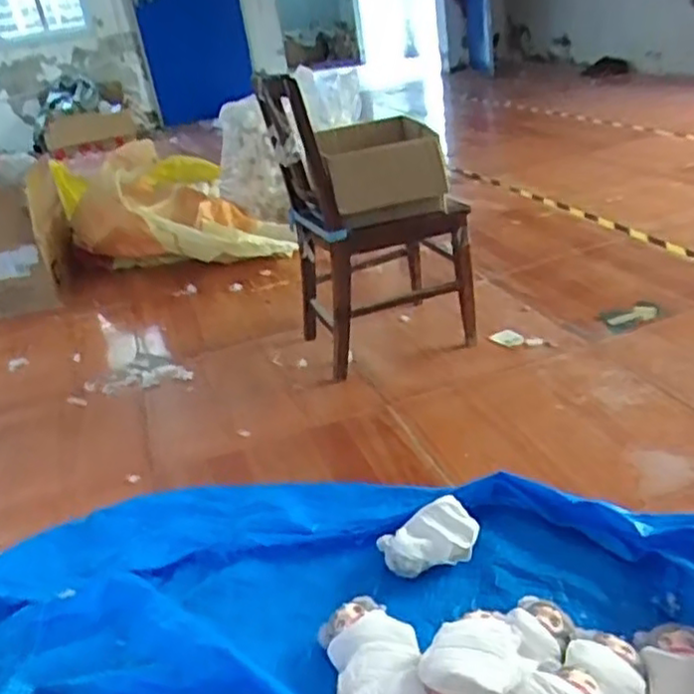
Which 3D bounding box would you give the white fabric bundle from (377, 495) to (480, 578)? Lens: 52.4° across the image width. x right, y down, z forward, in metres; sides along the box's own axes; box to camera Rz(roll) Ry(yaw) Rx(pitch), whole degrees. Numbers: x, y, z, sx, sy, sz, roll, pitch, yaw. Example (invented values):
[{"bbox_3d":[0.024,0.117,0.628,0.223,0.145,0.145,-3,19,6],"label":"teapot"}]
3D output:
[{"bbox_3d":[0.158,0.348,1.285,0.179,0.071,0.094,-18,29,-18],"label":"white fabric bundle"}]

